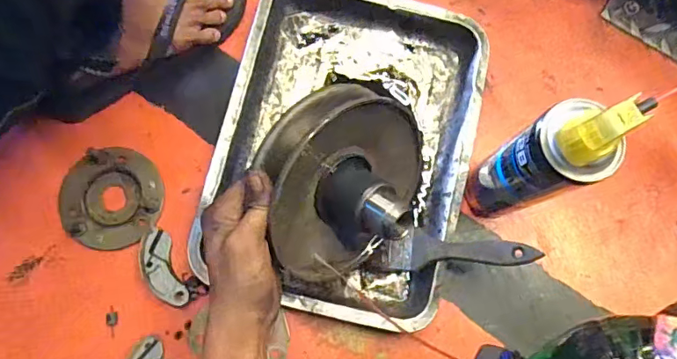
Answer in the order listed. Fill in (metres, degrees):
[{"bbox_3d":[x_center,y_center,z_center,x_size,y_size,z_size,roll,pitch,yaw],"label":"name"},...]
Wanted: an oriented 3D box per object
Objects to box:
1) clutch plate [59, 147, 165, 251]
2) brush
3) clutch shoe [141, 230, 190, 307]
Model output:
[{"bbox_3d":[-0.245,0.020,0.526,0.105,0.011,0.105,0,77,-2],"label":"clutch plate"},{"bbox_3d":[0.120,0.070,0.479,0.140,0.018,0.038,-3,79,25],"label":"brush"},{"bbox_3d":[-0.183,0.095,0.513,0.034,0.019,0.082,-25,80,-7],"label":"clutch shoe"}]

